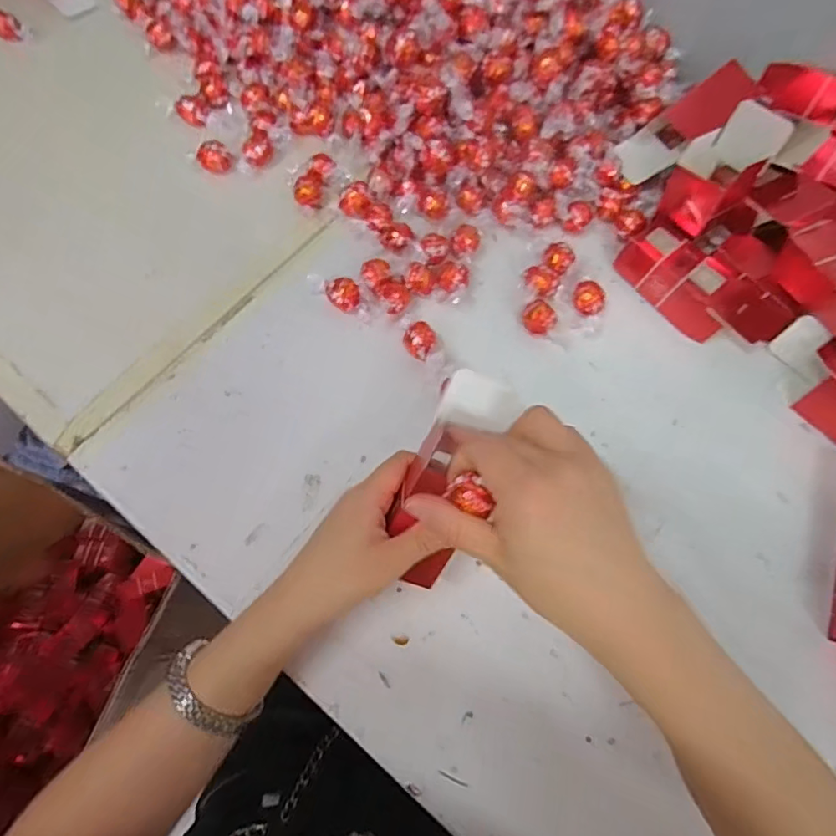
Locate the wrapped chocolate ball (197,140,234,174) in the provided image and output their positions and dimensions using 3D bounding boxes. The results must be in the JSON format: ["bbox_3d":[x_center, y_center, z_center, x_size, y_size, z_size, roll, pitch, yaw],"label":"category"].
[{"bbox_3d":[-0.205,-0.263,0.532,0.031,0.022,0.023,-23,70,-10],"label":"wrapped chocolate ball"}]

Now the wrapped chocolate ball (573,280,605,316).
[{"bbox_3d":[0.154,-0.105,0.480,0.026,0.023,0.031,24,70,8],"label":"wrapped chocolate ball"}]

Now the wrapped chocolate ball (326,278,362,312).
[{"bbox_3d":[-0.066,-0.110,0.476,0.028,0.027,0.024,-13,69,-6],"label":"wrapped chocolate ball"}]

